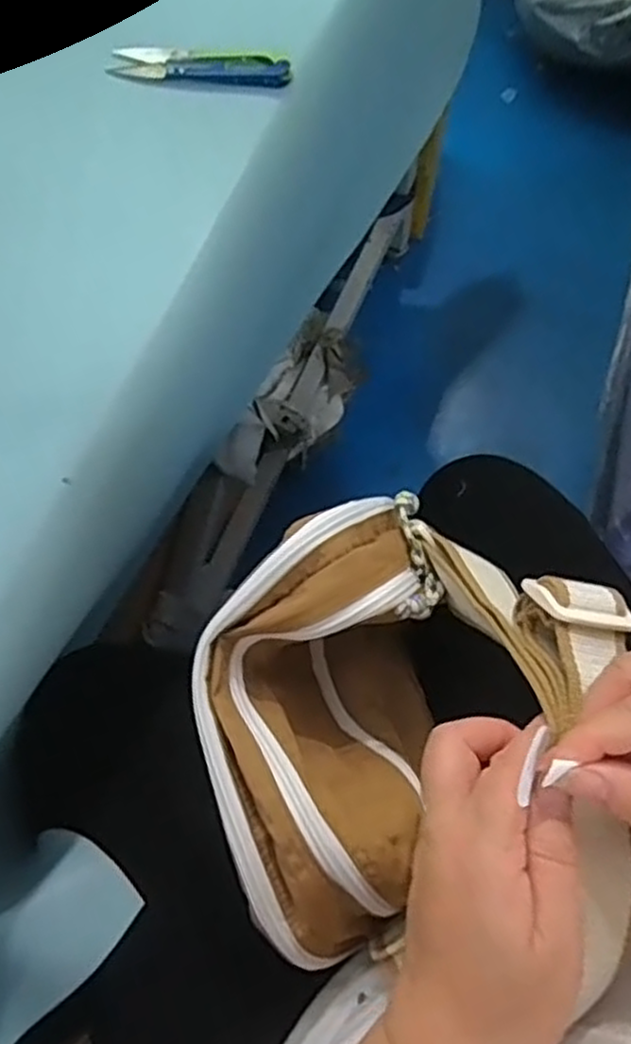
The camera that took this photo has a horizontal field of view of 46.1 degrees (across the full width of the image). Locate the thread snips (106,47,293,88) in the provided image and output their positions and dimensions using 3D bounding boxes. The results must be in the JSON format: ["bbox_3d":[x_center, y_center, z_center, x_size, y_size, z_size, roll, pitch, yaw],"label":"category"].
[{"bbox_3d":[-0.074,-0.289,0.468,0.119,0.012,0.030,11,71,7],"label":"thread snips"}]

